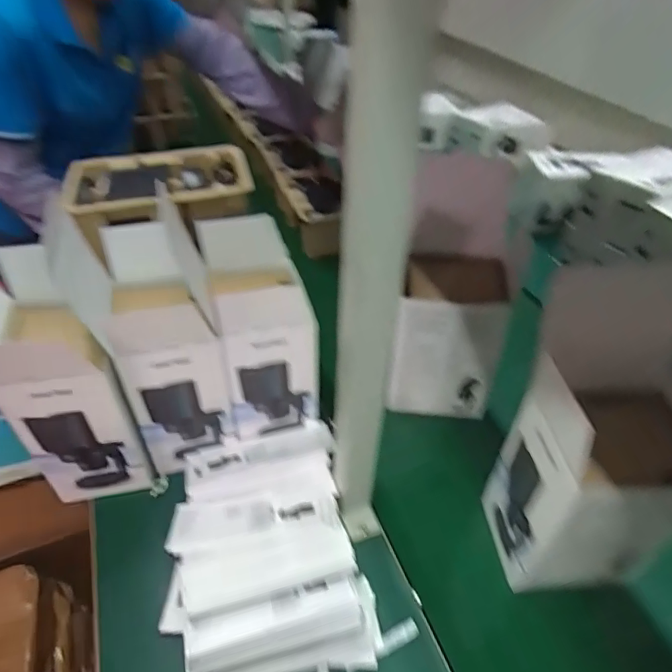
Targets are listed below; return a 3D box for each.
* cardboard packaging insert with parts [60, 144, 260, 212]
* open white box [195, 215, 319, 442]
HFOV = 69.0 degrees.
[{"bbox_3d":[-0.235,-0.208,0.649,0.234,0.035,0.137,-6,42,-7],"label":"cardboard packaging insert with parts"},{"bbox_3d":[-0.102,-0.008,0.672,0.116,0.252,0.173,-12,43,-14],"label":"open white box"}]

